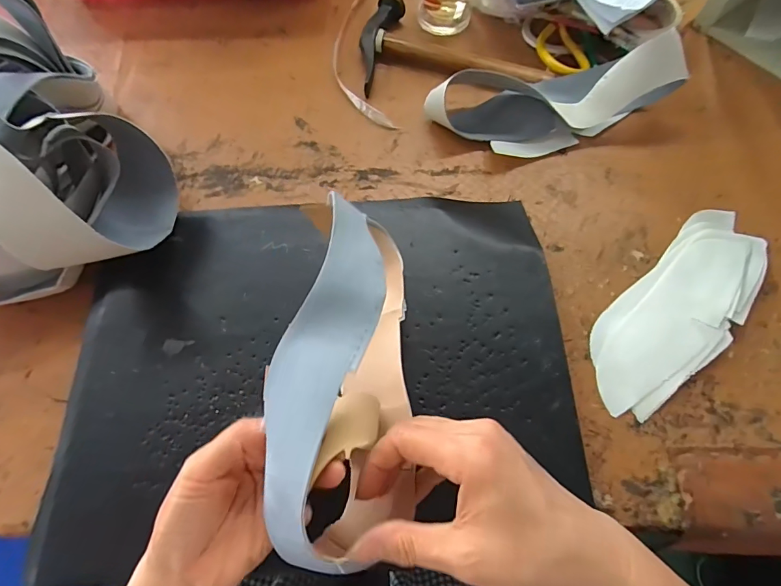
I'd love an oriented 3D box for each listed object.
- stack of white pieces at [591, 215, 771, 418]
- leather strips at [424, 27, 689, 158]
[{"bbox_3d":[0.271,0.010,0.395,0.239,0.022,0.086,-41,72,-16],"label":"stack of white pieces"},{"bbox_3d":[0.174,-0.213,0.464,0.265,0.097,0.101,-9,66,11],"label":"leather strips"}]

